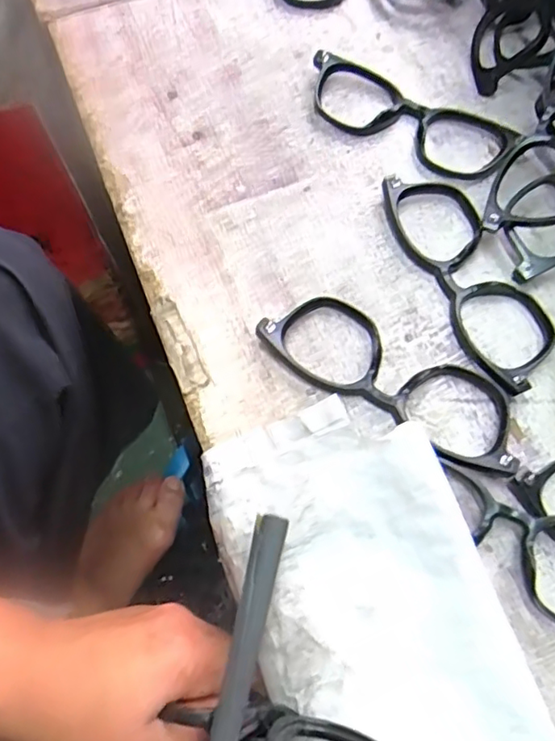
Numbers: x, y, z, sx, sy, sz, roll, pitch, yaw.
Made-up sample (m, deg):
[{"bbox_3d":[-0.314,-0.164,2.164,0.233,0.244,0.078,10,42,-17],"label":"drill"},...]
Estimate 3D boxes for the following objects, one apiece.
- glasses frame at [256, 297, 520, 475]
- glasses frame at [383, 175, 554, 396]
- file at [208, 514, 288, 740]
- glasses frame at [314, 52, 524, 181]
[{"bbox_3d":[0.060,0.001,0.301,0.138,0.013,0.054,33,71,13],"label":"glasses frame"},{"bbox_3d":[0.109,-0.055,0.324,0.051,0.012,0.140,-20,69,-8],"label":"glasses frame"},{"bbox_3d":[-0.015,0.122,0.243,0.014,0.006,0.123,12,67,5],"label":"file"},{"bbox_3d":[0.081,-0.159,0.363,0.135,0.016,0.056,29,70,12],"label":"glasses frame"}]

